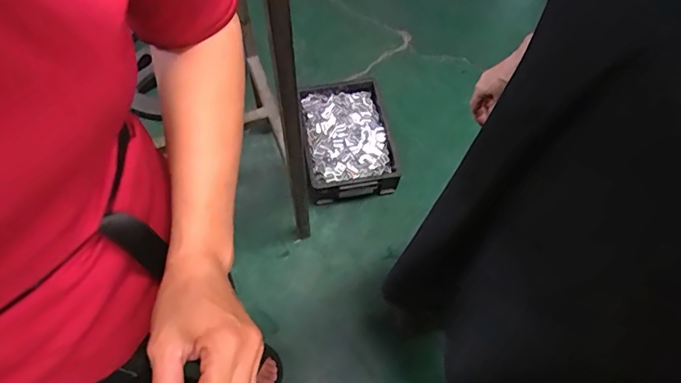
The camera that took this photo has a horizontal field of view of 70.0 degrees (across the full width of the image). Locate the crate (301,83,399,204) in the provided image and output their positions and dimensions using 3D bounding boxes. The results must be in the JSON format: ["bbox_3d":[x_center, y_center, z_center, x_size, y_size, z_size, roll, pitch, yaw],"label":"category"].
[{"bbox_3d":[0.014,-0.143,1.431,0.256,0.129,0.370,-9,63,-3],"label":"crate"}]

